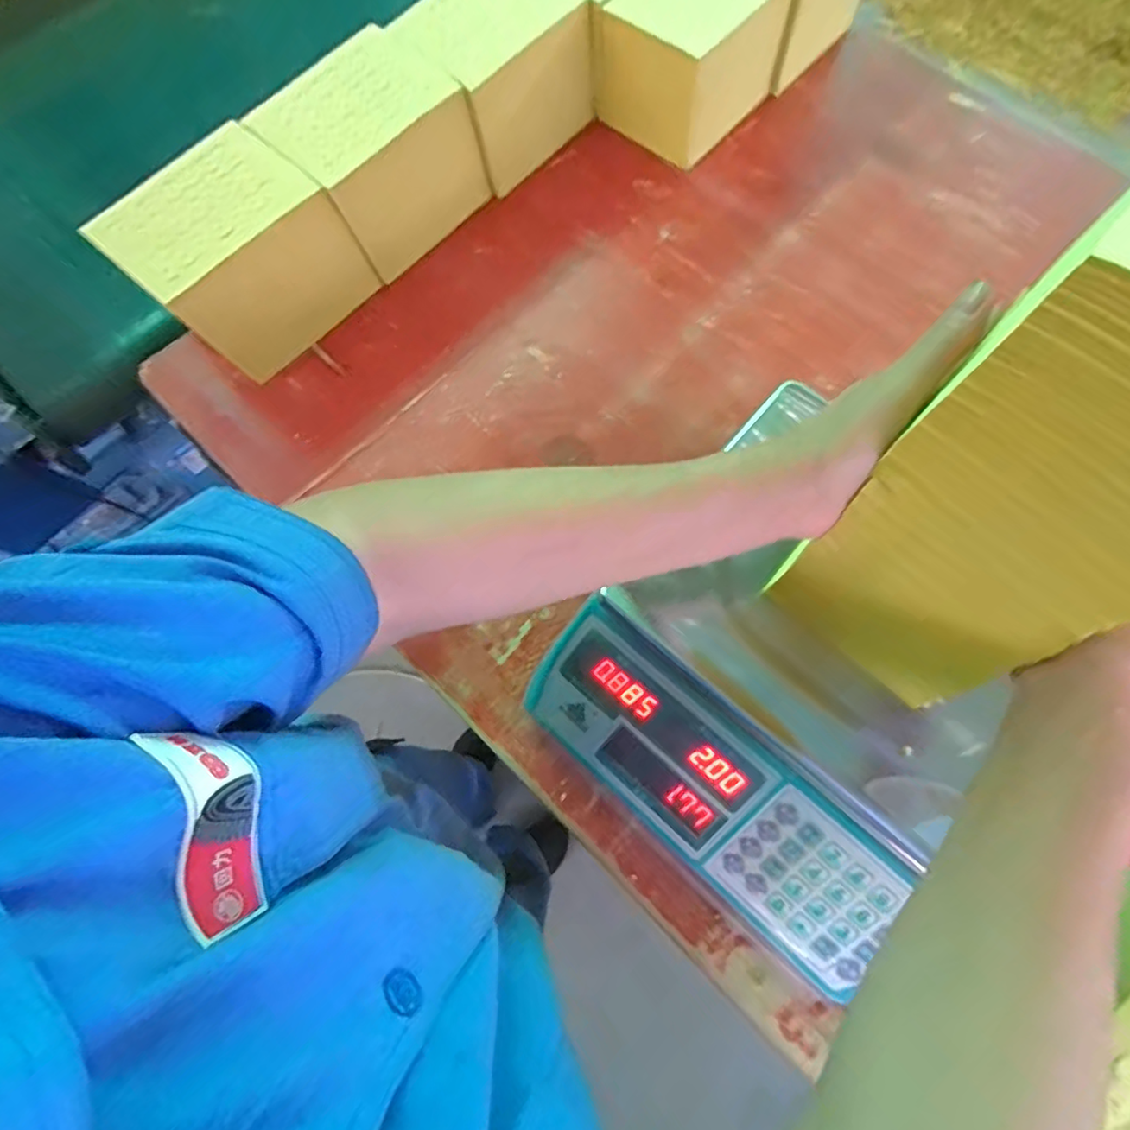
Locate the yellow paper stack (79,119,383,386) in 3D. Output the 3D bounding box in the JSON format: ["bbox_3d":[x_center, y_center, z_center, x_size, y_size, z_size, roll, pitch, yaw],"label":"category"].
[{"bbox_3d":[-0.291,-0.278,0.534,0.118,0.126,0.164,41,79,12],"label":"yellow paper stack"}]

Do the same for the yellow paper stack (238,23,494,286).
[{"bbox_3d":[-0.180,-0.389,0.565,0.127,0.123,0.167,40,78,12],"label":"yellow paper stack"}]

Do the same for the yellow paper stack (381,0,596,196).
[{"bbox_3d":[-0.063,-0.505,0.595,0.118,0.133,0.192,42,79,13],"label":"yellow paper stack"}]

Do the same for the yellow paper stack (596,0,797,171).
[{"bbox_3d":[0.134,-0.537,0.609,0.122,0.107,0.187,40,78,12],"label":"yellow paper stack"}]

